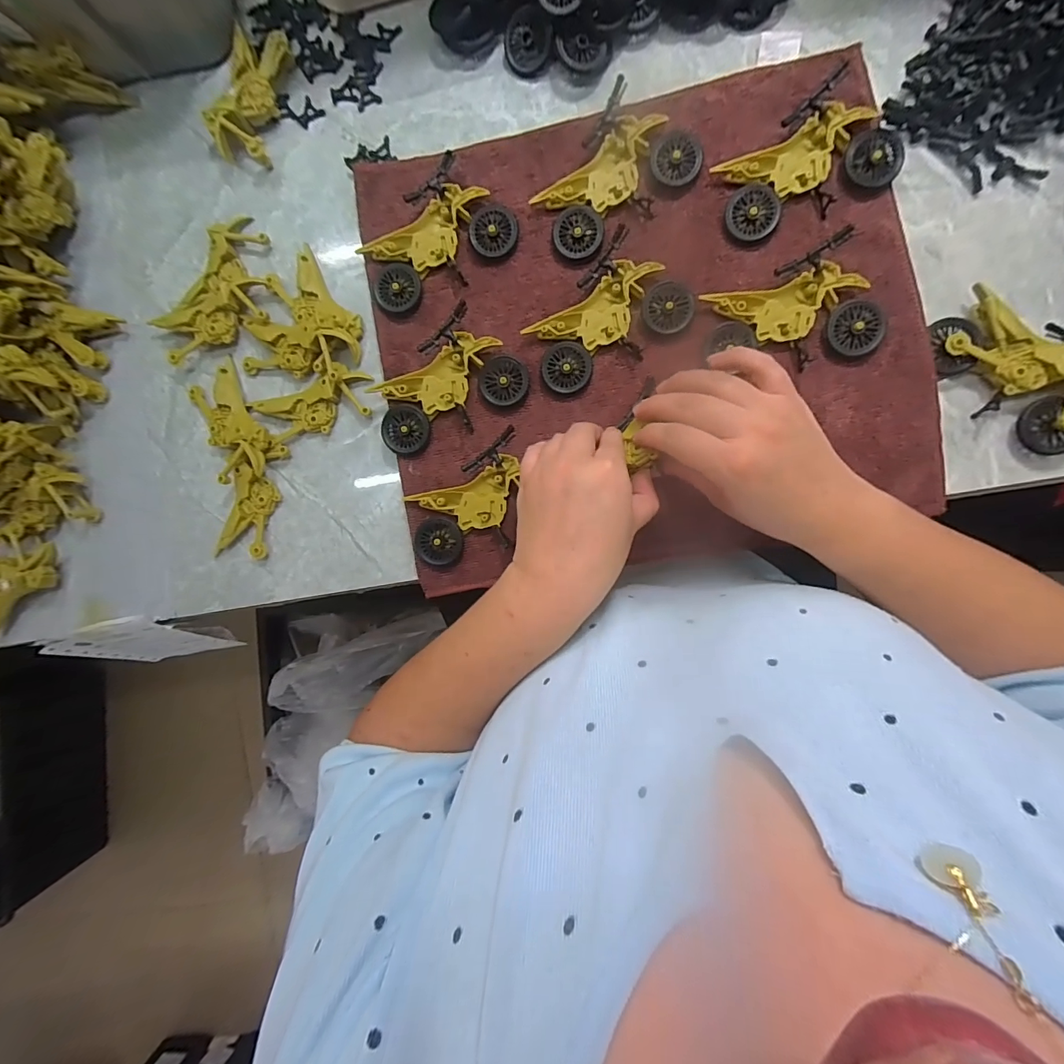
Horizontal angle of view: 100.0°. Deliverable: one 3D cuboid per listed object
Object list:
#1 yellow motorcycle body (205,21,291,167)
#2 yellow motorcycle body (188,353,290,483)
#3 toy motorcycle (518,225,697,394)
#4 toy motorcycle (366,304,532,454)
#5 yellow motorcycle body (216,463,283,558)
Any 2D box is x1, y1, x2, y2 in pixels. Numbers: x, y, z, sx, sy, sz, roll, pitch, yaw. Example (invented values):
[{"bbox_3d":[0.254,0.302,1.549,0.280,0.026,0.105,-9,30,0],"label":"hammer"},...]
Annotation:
[{"bbox_3d":[-0.223,-0.348,0.356,0.038,0.025,0.098,14,91,6],"label":"yellow motorcycle body"},{"bbox_3d":[-0.245,-0.088,0.361,0.051,0.020,0.097,-34,86,5],"label":"yellow motorcycle body"},{"bbox_3d":[0.054,-0.152,0.325,0.110,0.018,0.074,-43,85,4],"label":"toy motorcycle"},{"bbox_3d":[-0.067,-0.105,0.339,0.113,0.017,0.075,-39,86,5],"label":"toy motorcycle"},{"bbox_3d":[-0.229,-0.012,0.364,0.041,0.015,0.075,20,92,6],"label":"yellow motorcycle body"}]

